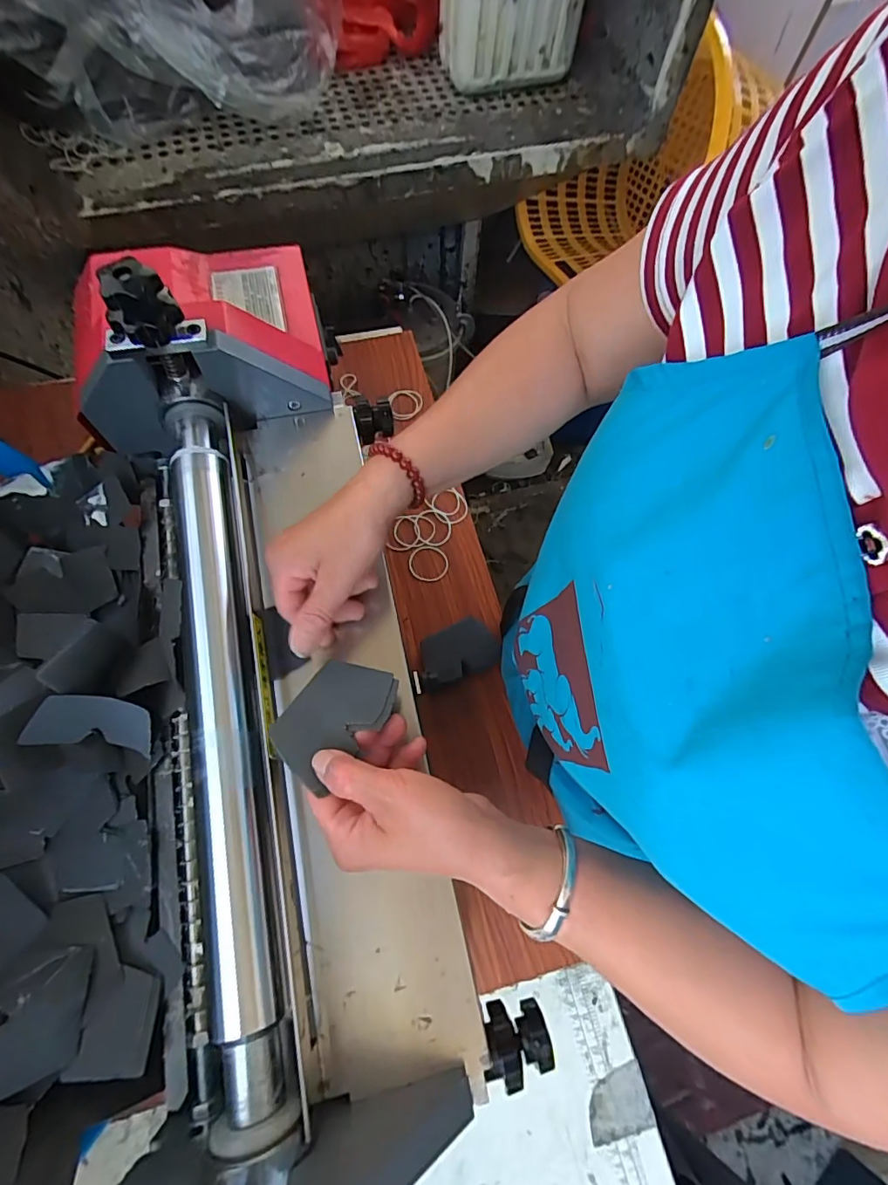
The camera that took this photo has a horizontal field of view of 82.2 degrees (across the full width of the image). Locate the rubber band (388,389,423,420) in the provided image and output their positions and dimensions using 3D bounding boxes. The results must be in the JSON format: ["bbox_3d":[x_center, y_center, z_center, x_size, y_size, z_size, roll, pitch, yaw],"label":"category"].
[{"bbox_3d":[-0.052,-0.263,0.715,0.047,0.008,0.053,-15,63,1],"label":"rubber band"}]

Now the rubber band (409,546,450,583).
[{"bbox_3d":[-0.019,-0.036,0.633,0.047,0.004,0.049,2,75,-8],"label":"rubber band"}]

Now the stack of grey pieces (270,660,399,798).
[{"bbox_3d":[-0.072,0.078,0.330,0.055,0.004,0.083,32,57,23],"label":"stack of grey pieces"}]

